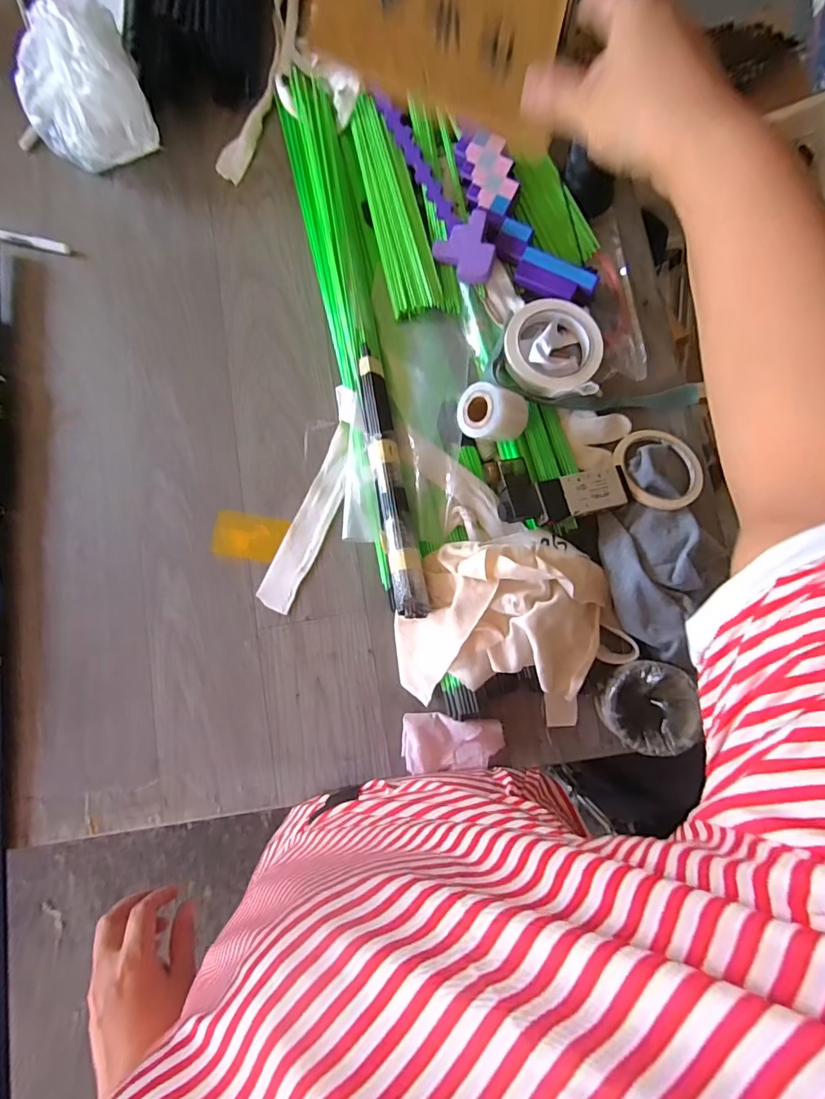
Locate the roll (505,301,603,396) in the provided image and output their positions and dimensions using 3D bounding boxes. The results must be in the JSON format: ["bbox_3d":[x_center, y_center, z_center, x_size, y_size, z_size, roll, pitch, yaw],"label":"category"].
[{"bbox_3d":[0.148,-0.216,0.492,0.100,0.015,0.104,0,82,3],"label":"roll"}]

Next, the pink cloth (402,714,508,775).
[{"bbox_3d":[0.040,0.193,0.468,0.098,0.023,0.055,-2,82,3],"label":"pink cloth"}]

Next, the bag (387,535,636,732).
[{"bbox_3d":[0.099,0.073,0.456,0.223,0.086,0.179,9,83,4],"label":"bag"}]

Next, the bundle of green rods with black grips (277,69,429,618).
[{"bbox_3d":[-0.083,-0.249,0.508,0.090,0.079,0.659,-12,82,1],"label":"bundle of green rods with black grips"}]

